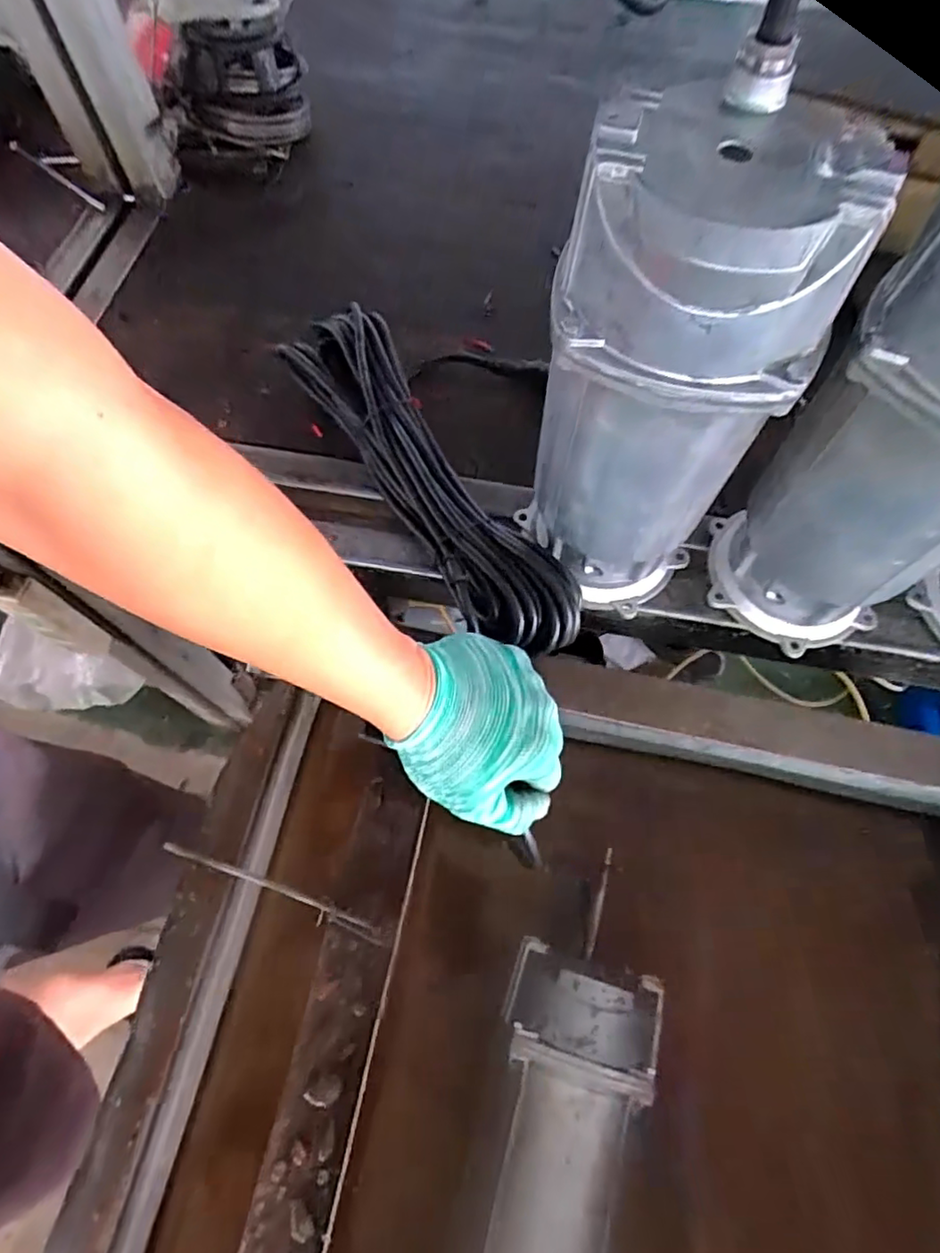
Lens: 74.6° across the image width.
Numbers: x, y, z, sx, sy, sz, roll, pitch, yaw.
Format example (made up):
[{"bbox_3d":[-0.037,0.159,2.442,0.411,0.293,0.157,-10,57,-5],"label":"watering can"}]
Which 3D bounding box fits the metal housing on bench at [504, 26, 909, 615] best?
[{"bbox_3d":[0.103,-0.119,0.372,0.117,0.303,0.105,18,67,7],"label":"metal housing on bench"}]

